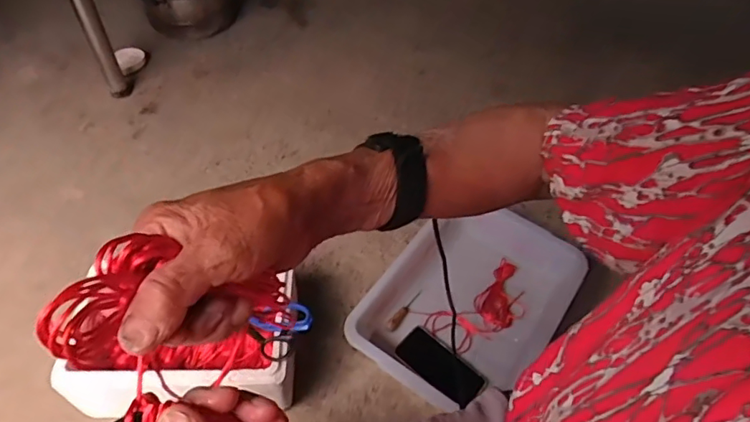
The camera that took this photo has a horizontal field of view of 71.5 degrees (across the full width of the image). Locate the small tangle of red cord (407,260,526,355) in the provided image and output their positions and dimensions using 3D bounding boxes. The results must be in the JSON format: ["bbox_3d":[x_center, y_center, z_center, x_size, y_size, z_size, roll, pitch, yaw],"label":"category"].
[{"bbox_3d":[0.199,0.185,0.998,0.221,0.028,0.113,-24,55,-22],"label":"small tangle of red cord"}]

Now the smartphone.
[{"bbox_3d":[0.112,0.274,0.920,0.153,0.015,0.078,38,64,21],"label":"smartphone"}]

